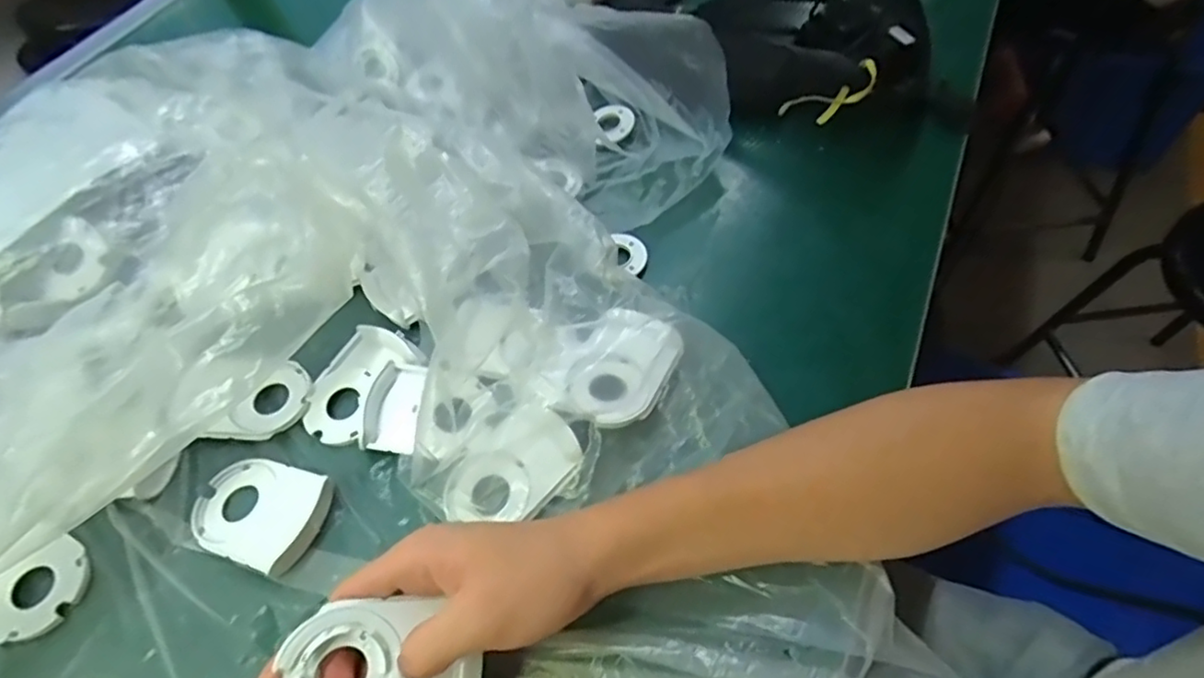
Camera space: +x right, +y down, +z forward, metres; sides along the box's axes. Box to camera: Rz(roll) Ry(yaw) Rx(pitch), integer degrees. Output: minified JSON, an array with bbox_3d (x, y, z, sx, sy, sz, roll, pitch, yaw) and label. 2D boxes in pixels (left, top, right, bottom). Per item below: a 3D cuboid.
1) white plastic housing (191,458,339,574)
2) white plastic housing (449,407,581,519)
[{"bbox_3d":[-0.203,0.100,0.365,0.084,0.011,0.057,11,58,14],"label":"white plastic housing"},{"bbox_3d":[-0.052,0.077,0.361,0.078,0.014,0.051,-35,59,-16],"label":"white plastic housing"}]

